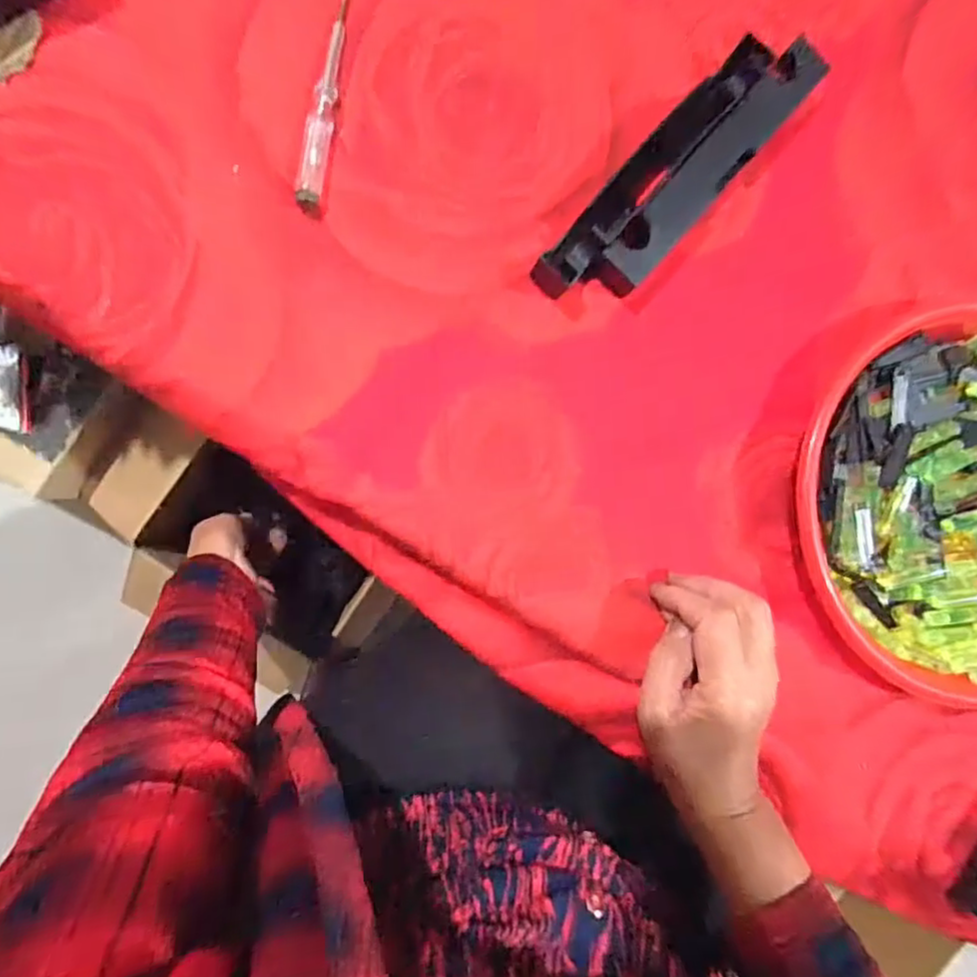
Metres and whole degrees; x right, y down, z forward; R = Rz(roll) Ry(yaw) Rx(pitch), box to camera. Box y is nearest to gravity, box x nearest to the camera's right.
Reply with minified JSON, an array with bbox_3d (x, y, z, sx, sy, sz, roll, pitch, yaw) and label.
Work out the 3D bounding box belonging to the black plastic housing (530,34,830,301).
[{"bbox_3d":[0.118,-0.195,0.366,0.053,0.032,0.223,42,86,1],"label":"black plastic housing"}]

